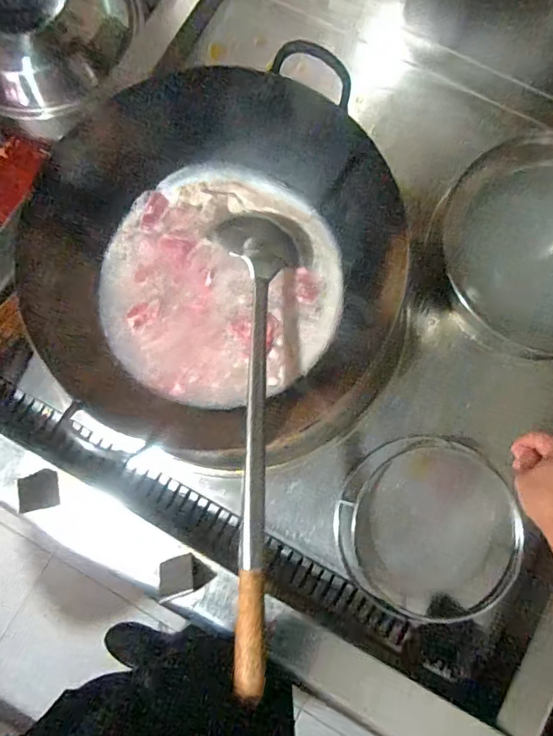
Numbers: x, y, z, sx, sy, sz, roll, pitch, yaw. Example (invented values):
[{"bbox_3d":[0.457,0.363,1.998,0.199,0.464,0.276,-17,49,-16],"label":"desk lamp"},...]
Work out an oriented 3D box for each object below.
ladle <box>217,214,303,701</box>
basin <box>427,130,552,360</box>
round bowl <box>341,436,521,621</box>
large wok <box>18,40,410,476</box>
[{"bbox_3d":[-0.022,0.051,0.501,0.091,0.108,0.493,1,80,-1],"label":"ladle"},{"bbox_3d":[0.376,-0.162,0.654,0.287,0.110,0.296,-18,81,-4],"label":"basin"},{"bbox_3d":[0.210,0.216,0.643,0.245,0.055,0.228,0,80,-1],"label":"round bowl"},{"bbox_3d":[-0.083,-0.120,0.573,0.442,0.127,0.461,0,80,-1],"label":"large wok"}]

